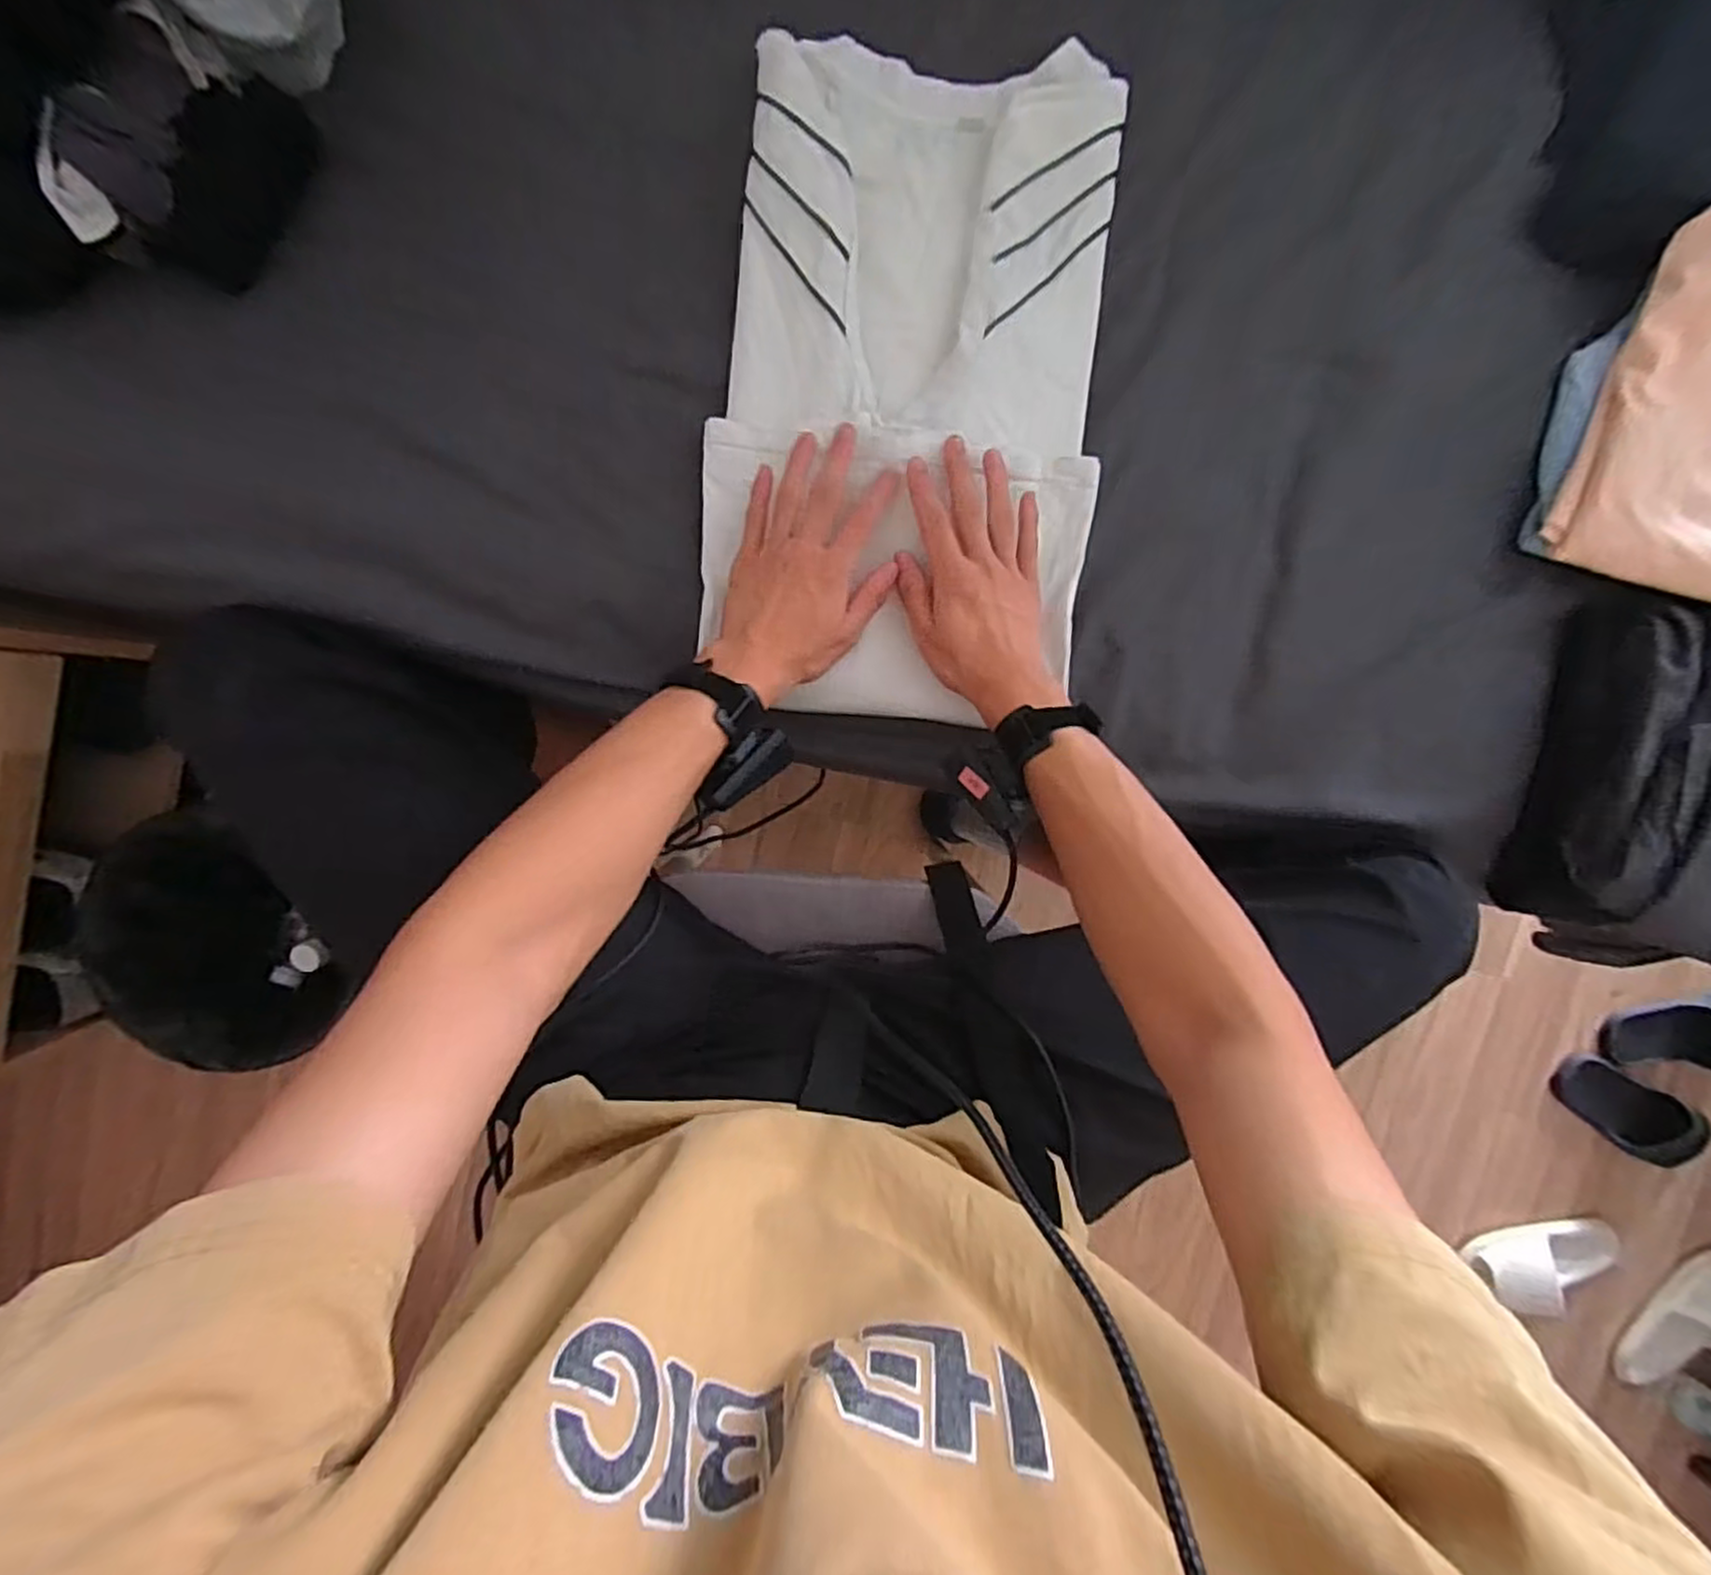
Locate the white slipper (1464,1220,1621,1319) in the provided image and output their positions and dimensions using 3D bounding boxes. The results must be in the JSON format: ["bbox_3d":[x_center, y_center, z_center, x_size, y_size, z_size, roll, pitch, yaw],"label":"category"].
[{"bbox_3d":[1.046,0.718,1.117,0.254,0.055,0.114,-9,97,0],"label":"white slipper"}]

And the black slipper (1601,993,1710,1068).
[{"bbox_3d":[1.223,0.354,1.083,0.229,0.050,0.103,-6,97,0],"label":"black slipper"}]

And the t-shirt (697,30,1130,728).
[{"bbox_3d":[0.041,-0.299,0.544,0.282,0.040,0.434,3,97,-2],"label":"t-shirt"}]

